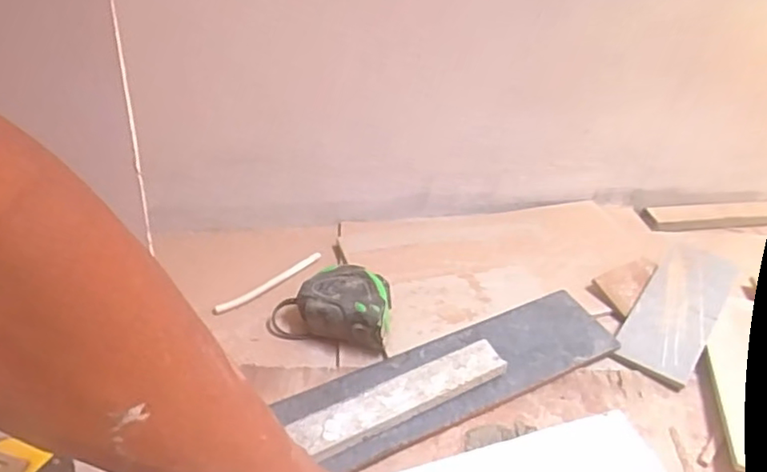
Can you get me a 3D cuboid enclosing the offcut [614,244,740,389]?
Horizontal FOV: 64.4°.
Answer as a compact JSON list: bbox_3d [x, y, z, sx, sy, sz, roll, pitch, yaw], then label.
[{"bbox_3d":[0.314,0.077,0.650,0.075,0.009,0.183,29,57,24],"label":"offcut"}]

